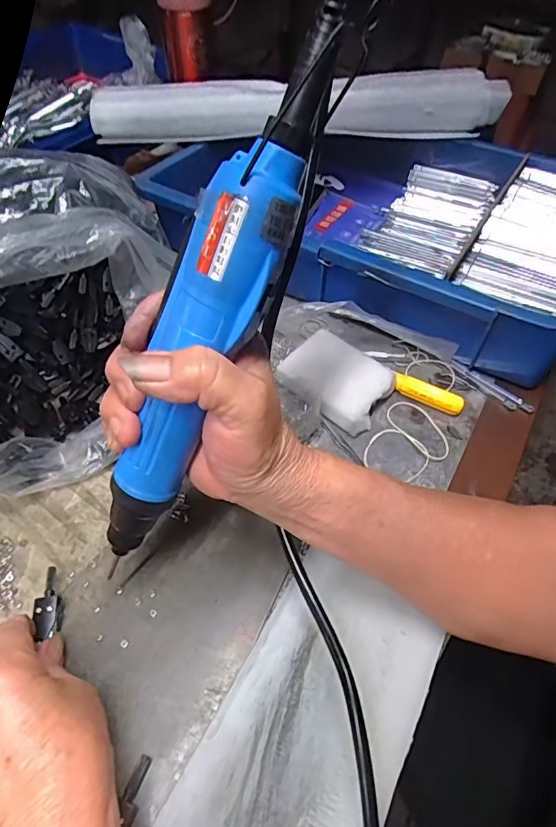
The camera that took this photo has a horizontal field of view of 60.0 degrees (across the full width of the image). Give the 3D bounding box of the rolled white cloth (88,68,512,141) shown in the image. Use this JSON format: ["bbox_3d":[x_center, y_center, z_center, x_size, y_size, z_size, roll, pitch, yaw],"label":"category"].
[{"bbox_3d":[0.026,-0.319,0.503,0.434,0.057,0.052,-2,51,-4],"label":"rolled white cloth"}]

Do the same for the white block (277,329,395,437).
[{"bbox_3d":[0.049,-0.027,0.389,0.078,0.031,0.058,33,57,22],"label":"white block"}]

